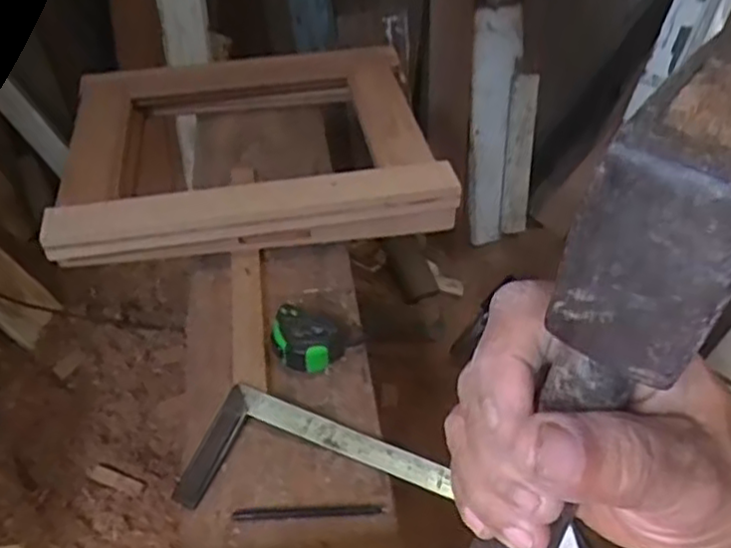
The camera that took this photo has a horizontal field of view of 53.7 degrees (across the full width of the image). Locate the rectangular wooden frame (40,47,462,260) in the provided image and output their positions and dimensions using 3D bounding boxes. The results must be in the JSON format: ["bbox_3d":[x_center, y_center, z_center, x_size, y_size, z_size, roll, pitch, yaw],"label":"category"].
[{"bbox_3d":[-0.165,-0.199,1.012,0.486,0.097,0.415,-6,43,-9],"label":"rectangular wooden frame"}]

